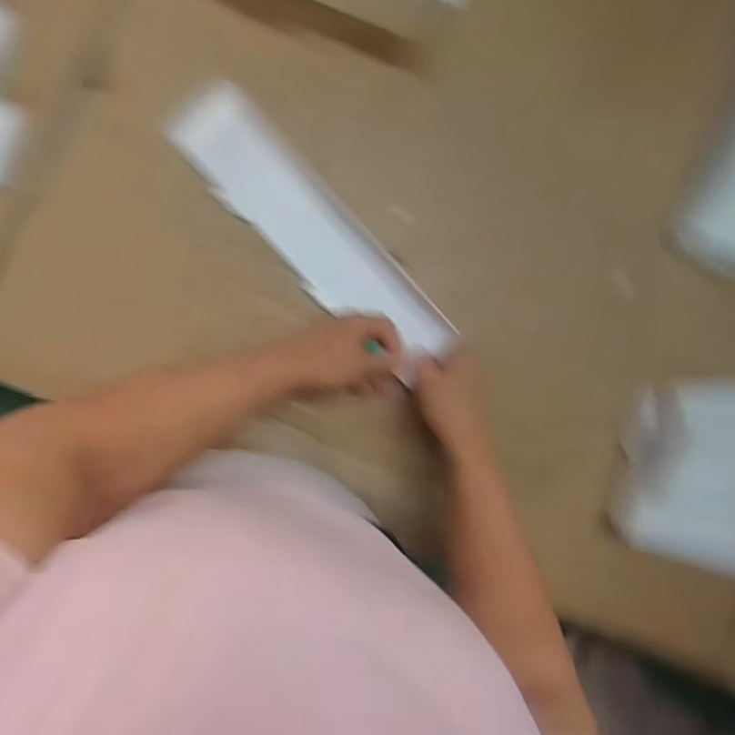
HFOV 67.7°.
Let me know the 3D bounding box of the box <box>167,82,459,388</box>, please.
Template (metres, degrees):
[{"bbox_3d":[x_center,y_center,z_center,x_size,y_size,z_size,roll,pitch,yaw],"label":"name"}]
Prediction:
[{"bbox_3d":[-0.049,-0.125,0.521,0.315,0.020,0.079,44,88,-5],"label":"box"}]

